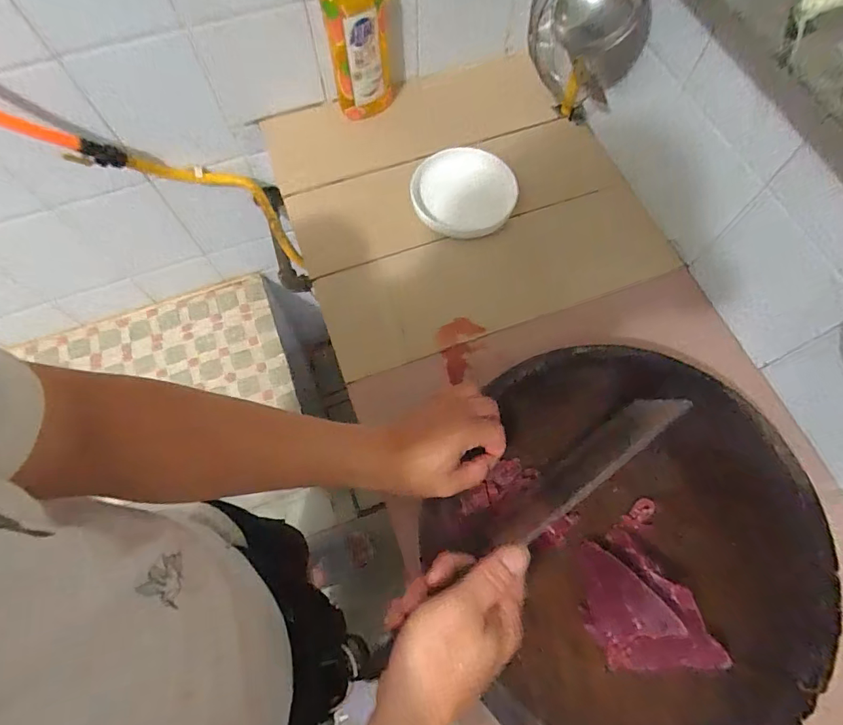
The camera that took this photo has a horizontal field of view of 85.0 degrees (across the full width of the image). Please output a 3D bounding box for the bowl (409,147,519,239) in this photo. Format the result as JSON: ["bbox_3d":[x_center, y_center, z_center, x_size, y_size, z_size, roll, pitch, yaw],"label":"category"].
[{"bbox_3d":[0.054,-0.226,0.617,0.130,0.056,0.135,0,68,0],"label":"bowl"}]

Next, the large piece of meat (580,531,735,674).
[{"bbox_3d":[0.180,0.205,0.381,0.084,0.052,0.115,-24,70,-9],"label":"large piece of meat"}]

